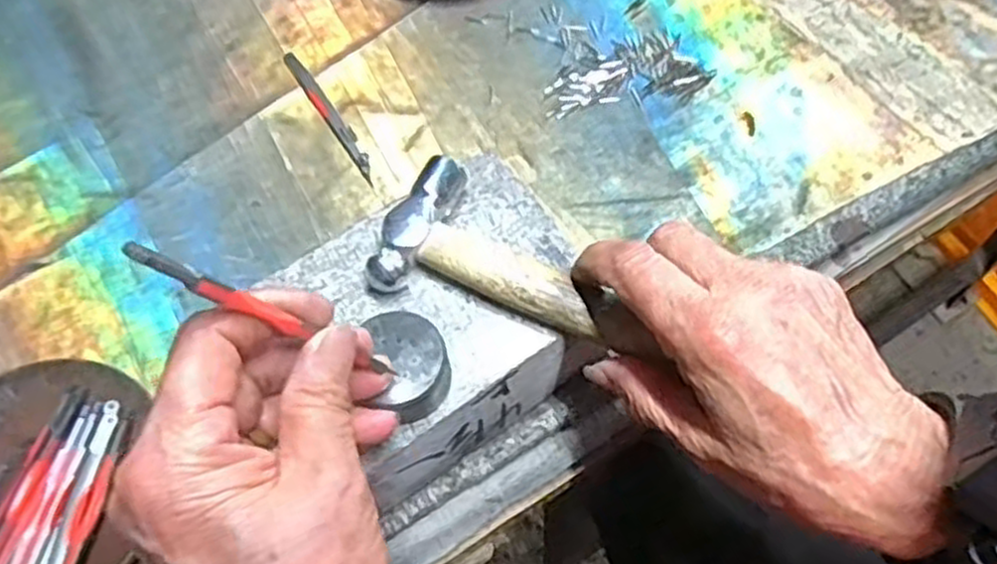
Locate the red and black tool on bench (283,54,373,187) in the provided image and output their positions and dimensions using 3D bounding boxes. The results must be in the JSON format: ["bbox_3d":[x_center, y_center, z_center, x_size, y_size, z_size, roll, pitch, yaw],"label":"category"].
[{"bbox_3d":[-0.095,-0.095,0.439,0.009,0.004,0.107,-31,64,-13],"label":"red and black tool on bench"}]

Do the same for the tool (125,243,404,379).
[{"bbox_3d":[-0.063,0.012,0.233,0.004,0.108,0.006,-20,59,23],"label":"tool"}]

